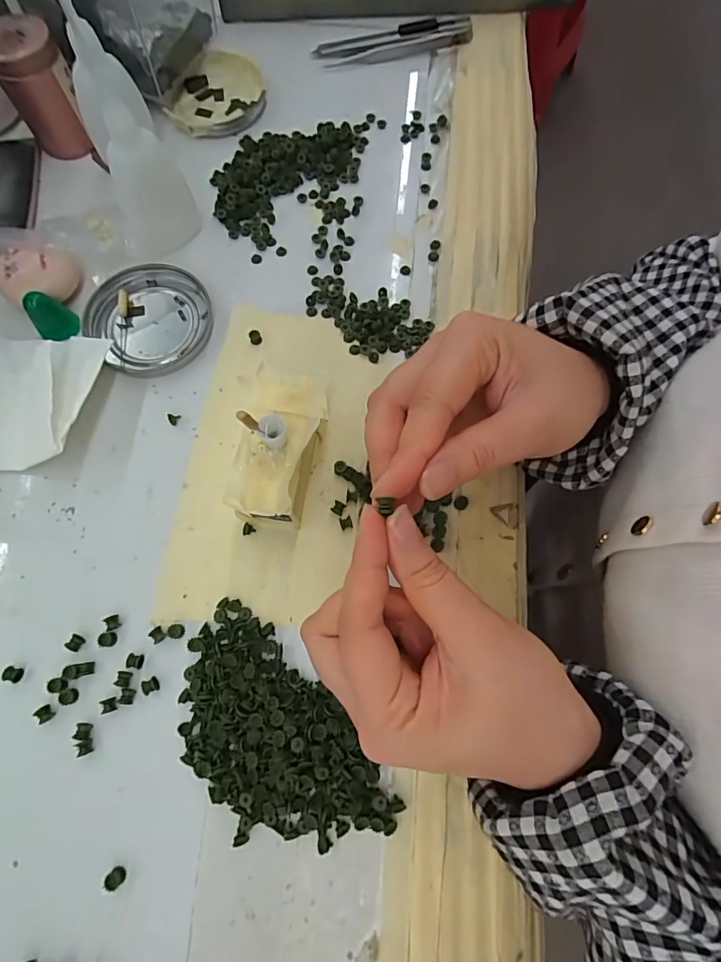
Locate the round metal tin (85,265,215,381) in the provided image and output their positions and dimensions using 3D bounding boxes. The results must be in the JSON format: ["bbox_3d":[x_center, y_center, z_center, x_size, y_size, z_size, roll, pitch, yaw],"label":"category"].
[{"bbox_3d":[-0.134,-0.105,0.300,0.075,0.012,0.072,0,73,-1],"label":"round metal tin"}]

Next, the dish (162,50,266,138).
[{"bbox_3d":[-0.109,-0.297,0.360,0.069,0.012,0.081,17,73,4],"label":"dish"}]

